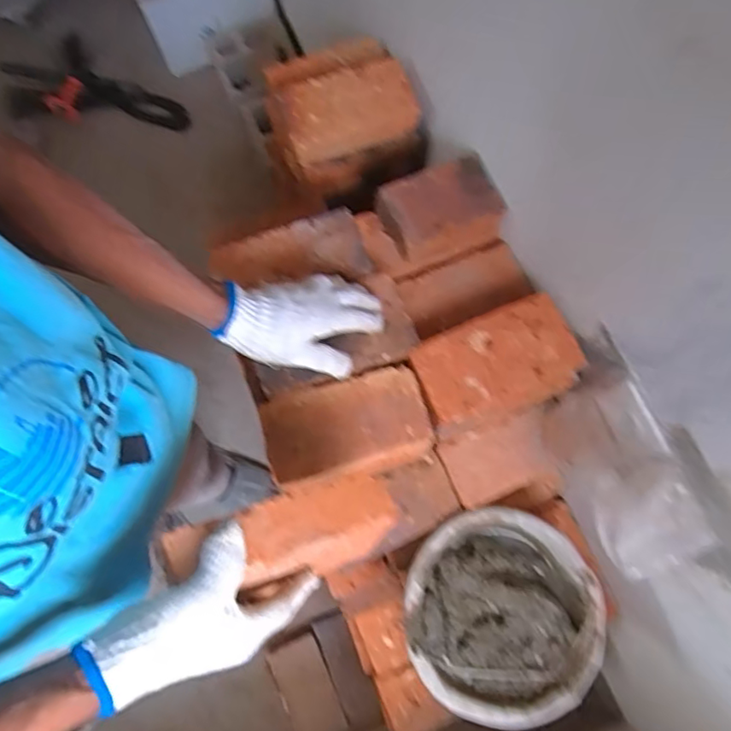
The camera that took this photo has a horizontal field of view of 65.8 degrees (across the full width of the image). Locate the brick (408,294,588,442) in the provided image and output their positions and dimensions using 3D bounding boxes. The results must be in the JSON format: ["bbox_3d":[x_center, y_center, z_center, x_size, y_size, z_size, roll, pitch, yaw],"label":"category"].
[{"bbox_3d":[0.157,0.000,0.692,0.196,0.054,0.114,-22,77,-7],"label":"brick"}]

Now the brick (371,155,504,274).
[{"bbox_3d":[0.100,-0.203,0.745,0.146,0.057,0.110,-26,78,-8],"label":"brick"}]

